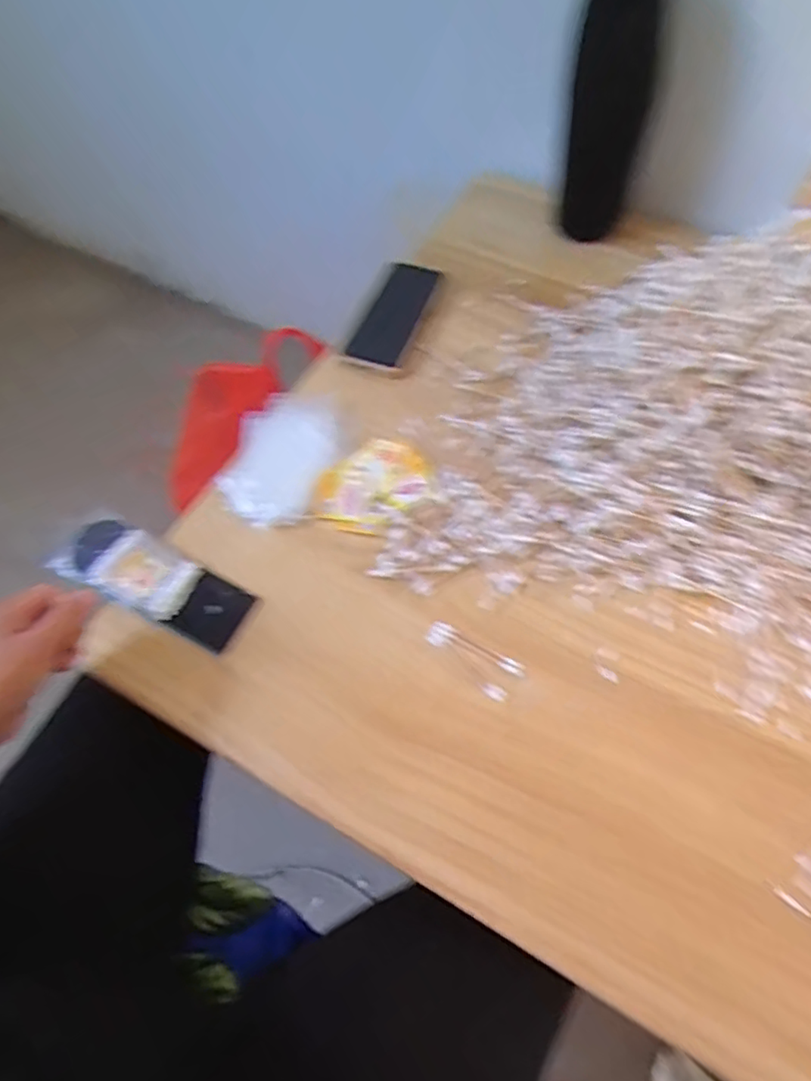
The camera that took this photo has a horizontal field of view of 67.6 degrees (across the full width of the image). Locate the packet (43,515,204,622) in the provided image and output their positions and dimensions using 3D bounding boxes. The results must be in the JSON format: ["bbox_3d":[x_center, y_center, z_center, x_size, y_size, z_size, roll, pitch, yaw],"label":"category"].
[{"bbox_3d":[-0.239,0.020,0.521,0.126,0.022,0.063,22,63,14],"label":"packet"}]

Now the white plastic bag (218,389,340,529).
[{"bbox_3d":[-0.116,-0.077,0.556,0.092,0.027,0.131,21,63,13],"label":"white plastic bag"}]

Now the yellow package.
[{"bbox_3d":[-0.028,-0.050,0.547,0.105,0.015,0.070,-40,67,-19],"label":"yellow package"}]

